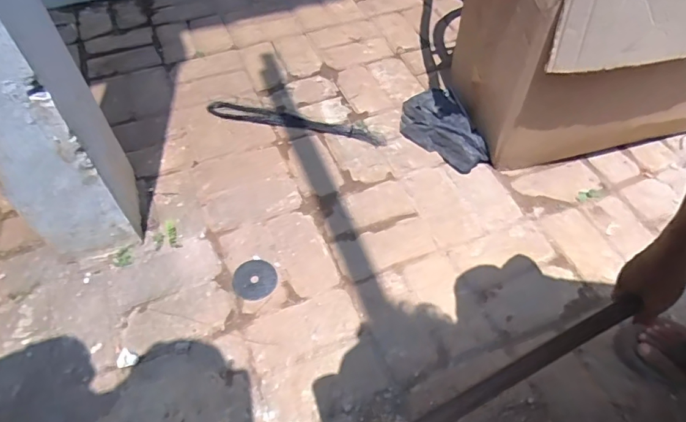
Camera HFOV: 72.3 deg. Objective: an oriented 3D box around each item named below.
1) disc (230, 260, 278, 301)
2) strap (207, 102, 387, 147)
[{"bbox_3d":[-0.177,0.134,0.936,0.086,0.007,0.089,-1,52,1],"label":"disc"},{"bbox_3d":[-0.123,-0.232,1.206,0.464,0.012,0.067,10,53,9],"label":"strap"}]

